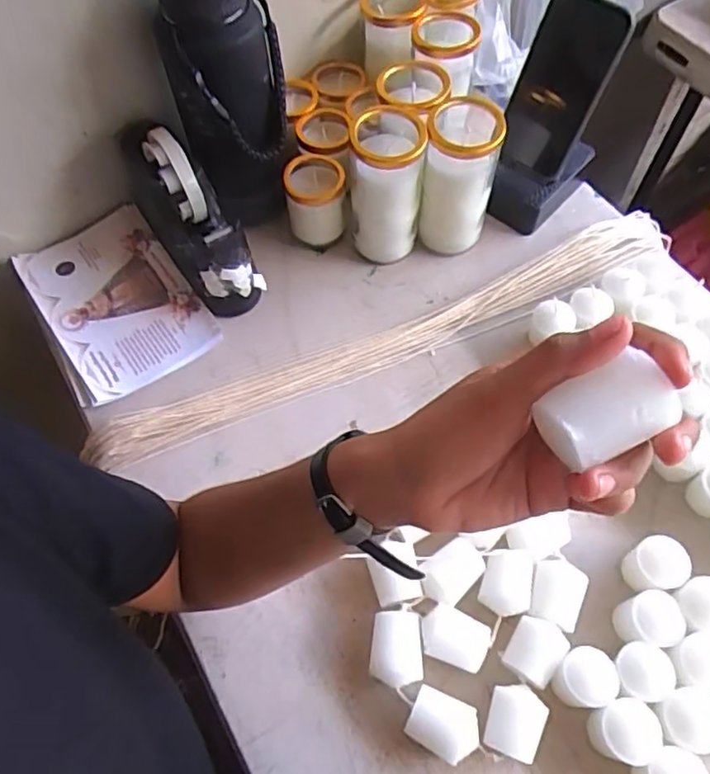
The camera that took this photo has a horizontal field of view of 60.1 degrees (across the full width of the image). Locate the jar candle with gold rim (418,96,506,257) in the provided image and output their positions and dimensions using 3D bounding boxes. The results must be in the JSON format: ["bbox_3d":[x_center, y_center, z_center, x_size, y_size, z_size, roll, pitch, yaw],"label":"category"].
[{"bbox_3d":[0.101,-0.202,0.602,0.066,0.142,0.070,9,61,6],"label":"jar candle with gold rim"}]

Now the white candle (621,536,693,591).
[{"bbox_3d":[0.231,0.140,0.477,0.041,0.039,0.039,-26,63,-13],"label":"white candle"}]

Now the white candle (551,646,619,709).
[{"bbox_3d":[0.163,0.208,0.438,0.036,0.034,0.038,-1,61,1],"label":"white candle"}]

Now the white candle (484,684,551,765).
[{"bbox_3d":[0.110,0.234,0.430,0.038,0.031,0.047,21,63,13],"label":"white candle"}]

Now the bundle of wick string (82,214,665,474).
[{"bbox_3d":[0.045,-0.051,0.592,0.597,0.023,0.052,-23,63,-11],"label":"bundle of wick string"}]

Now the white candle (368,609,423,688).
[{"bbox_3d":[0.031,0.195,0.455,0.038,0.029,0.050,0,61,1],"label":"white candle"}]

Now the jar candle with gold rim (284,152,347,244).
[{"bbox_3d":[-0.040,-0.190,0.636,0.059,0.080,0.062,-4,61,-1],"label":"jar candle with gold rim"}]

